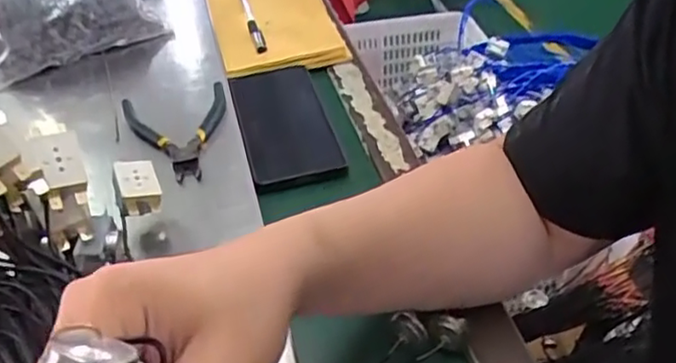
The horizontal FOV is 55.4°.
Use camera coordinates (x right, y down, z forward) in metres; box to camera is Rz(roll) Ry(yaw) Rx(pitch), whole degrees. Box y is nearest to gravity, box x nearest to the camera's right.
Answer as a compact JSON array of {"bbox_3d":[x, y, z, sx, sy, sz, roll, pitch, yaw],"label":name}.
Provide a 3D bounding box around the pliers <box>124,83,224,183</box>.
[{"bbox_3d":[-0.134,-0.040,0.544,0.088,0.021,0.123,-11,41,-11],"label":"pliers"}]

